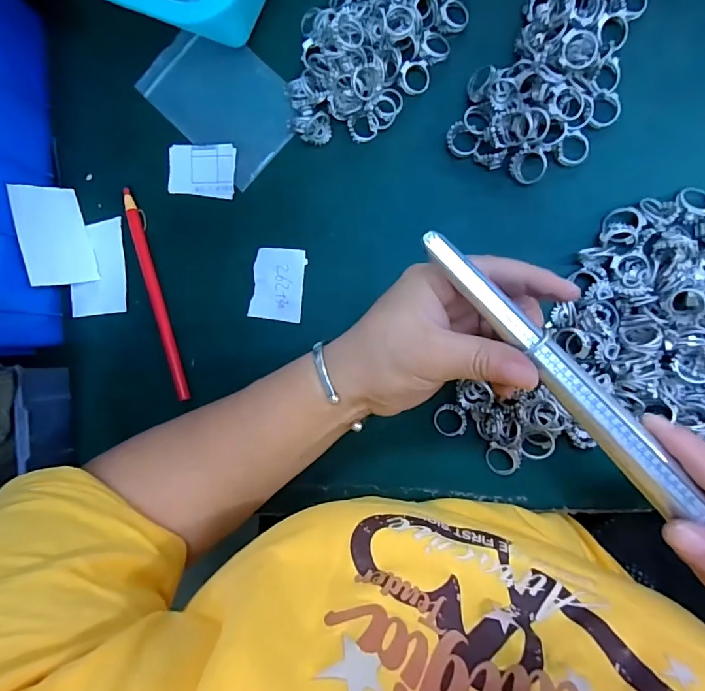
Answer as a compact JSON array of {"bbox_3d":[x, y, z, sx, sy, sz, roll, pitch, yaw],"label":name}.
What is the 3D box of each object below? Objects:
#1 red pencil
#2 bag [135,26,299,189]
[{"bbox_3d":[-0.150,-0.039,0.343,0.008,0.009,0.166,-17,88,9],"label":"red pencil"},{"bbox_3d":[-0.097,-0.185,0.339,0.121,0.008,0.078,45,93,7],"label":"bag"}]

